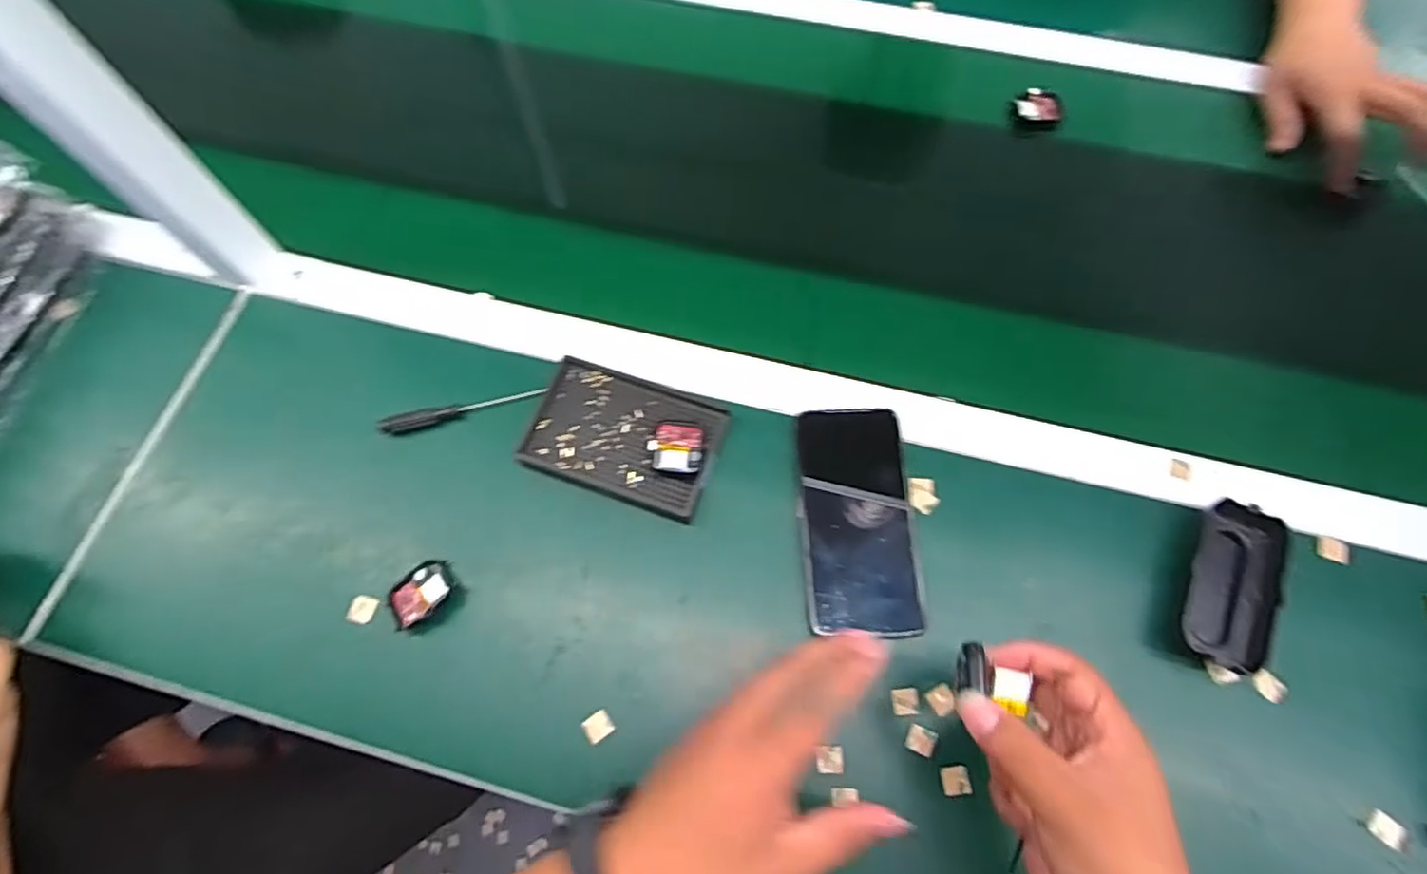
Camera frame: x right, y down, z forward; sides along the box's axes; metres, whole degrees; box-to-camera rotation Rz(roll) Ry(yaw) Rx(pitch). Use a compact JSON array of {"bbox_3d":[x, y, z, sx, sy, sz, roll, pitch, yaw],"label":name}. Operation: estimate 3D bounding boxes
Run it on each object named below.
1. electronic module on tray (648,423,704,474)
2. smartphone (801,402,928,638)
[{"bbox_3d":[-0.026,0.006,0.474,0.037,0.012,0.040,2,67,2],"label":"electronic module on tray"},{"bbox_3d":[0.102,0.055,0.459,0.078,0.007,0.159,-1,67,1],"label":"smartphone"}]

